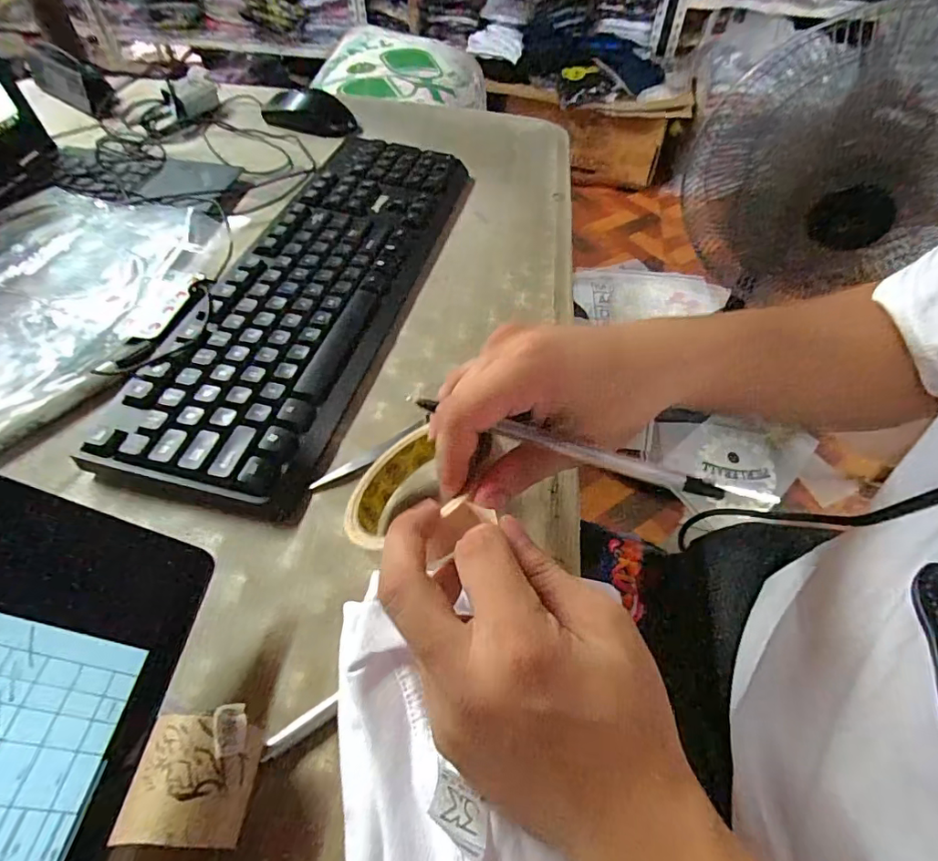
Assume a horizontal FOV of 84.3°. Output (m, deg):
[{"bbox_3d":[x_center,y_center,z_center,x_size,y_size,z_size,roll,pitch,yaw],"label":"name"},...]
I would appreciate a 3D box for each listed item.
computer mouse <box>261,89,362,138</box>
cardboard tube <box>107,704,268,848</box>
[{"bbox_3d":[-0.187,-0.374,0.606,0.109,0.034,0.049,1,52,-1],"label":"computer mouse"},{"bbox_3d":[-0.104,0.137,0.205,0.041,0.048,0.043,2,52,0],"label":"cardboard tube"}]

